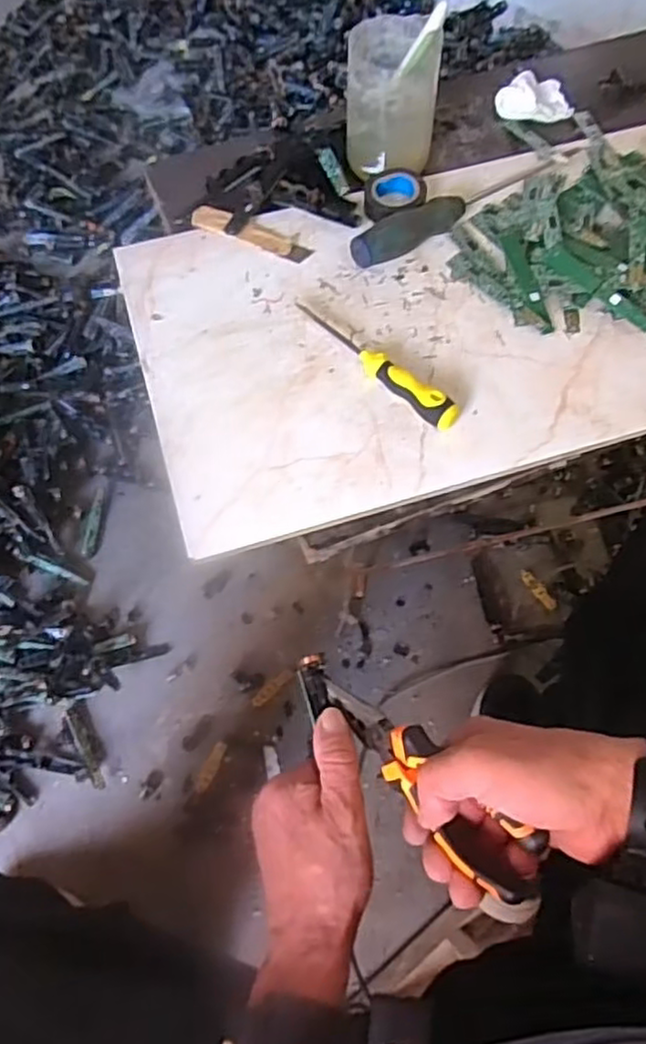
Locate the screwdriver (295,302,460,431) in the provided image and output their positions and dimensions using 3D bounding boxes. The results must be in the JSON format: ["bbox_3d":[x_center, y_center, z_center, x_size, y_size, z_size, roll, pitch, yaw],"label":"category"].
[{"bbox_3d":[0.037,-0.118,0.494,0.019,0.025,0.150,-40,69,-18],"label":"screwdriver"}]

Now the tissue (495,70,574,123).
[{"bbox_3d":[0.201,-0.402,0.651,0.069,0.021,0.052,-7,63,-3],"label":"tissue"}]

